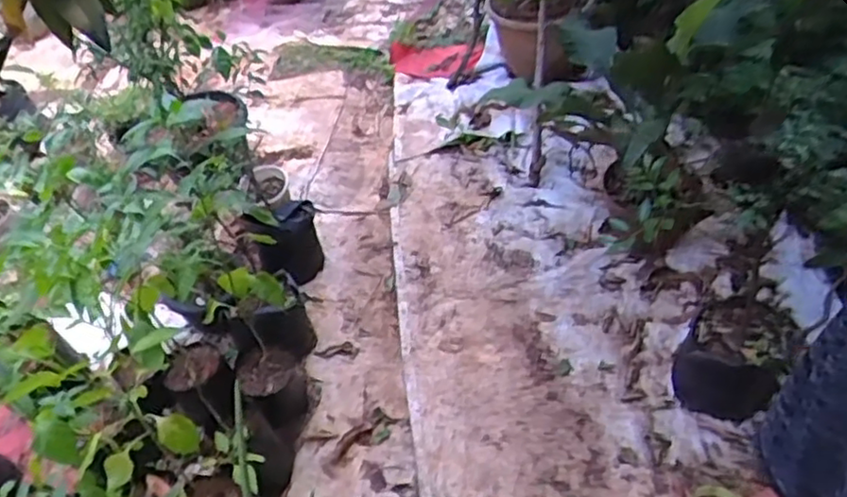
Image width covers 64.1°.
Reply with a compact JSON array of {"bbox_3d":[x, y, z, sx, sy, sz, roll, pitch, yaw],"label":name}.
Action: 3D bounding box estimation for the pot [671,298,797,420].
[{"bbox_3d":[0.758,0.288,1.670,0.228,0.232,0.255,24,55,29],"label":"pot"}]

